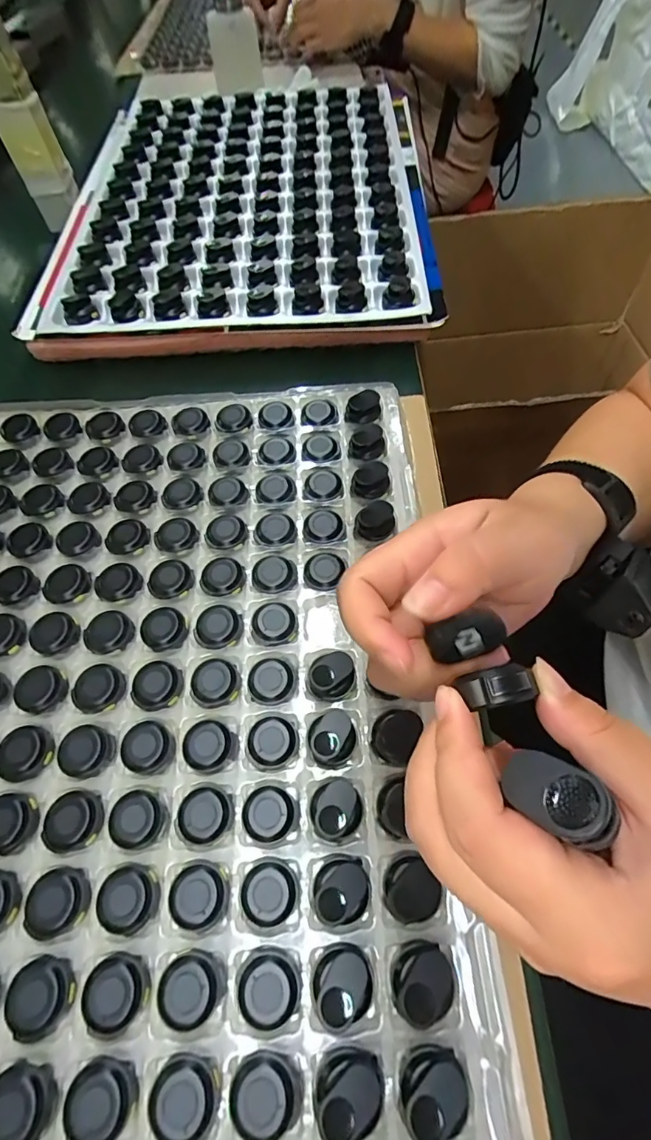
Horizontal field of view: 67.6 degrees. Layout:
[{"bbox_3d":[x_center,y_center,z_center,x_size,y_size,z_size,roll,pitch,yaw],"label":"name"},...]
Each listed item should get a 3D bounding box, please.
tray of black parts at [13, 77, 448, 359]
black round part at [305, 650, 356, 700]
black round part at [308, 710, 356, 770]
[{"bbox_3d":[-0.091,-0.443,0.569,0.404,0.042,0.513,-1,61,1],"label":"tray of black parts"},{"bbox_3d":[0.004,0.064,0.297,0.027,0.012,0.029,-1,61,1],"label":"black round part"},{"bbox_3d":[0.004,0.095,0.277,0.026,0.017,0.029,-17,62,-8],"label":"black round part"}]

